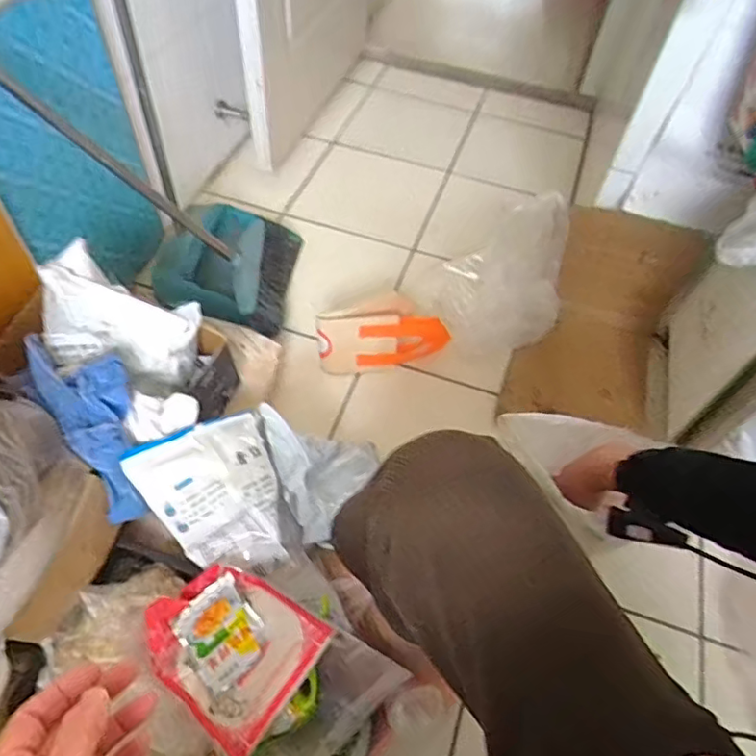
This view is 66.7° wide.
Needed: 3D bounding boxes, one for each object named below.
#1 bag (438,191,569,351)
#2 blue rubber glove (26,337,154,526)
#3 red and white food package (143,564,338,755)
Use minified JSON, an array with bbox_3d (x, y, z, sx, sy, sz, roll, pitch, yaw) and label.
[{"bbox_3d":[0.212,-0.187,0.997,0.200,0.212,0.166,9,54,2],"label":"bag"},{"bbox_3d":[-0.363,0.047,0.742,0.103,0.084,0.278,-26,82,-21],"label":"blue rubber glove"},{"bbox_3d":[-0.178,0.310,0.682,0.212,0.028,0.156,24,63,34],"label":"red and white food package"}]

